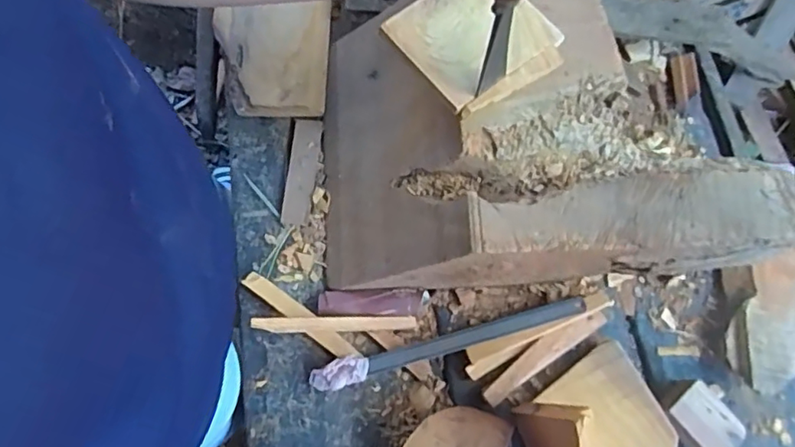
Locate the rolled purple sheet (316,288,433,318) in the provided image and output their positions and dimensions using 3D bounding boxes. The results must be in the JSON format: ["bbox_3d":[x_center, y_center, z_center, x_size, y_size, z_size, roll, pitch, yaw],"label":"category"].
[{"bbox_3d":[-0.027,0.091,0.668,0.123,0.026,0.031,0,72,-3],"label":"rolled purple sheet"}]

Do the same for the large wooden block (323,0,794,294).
[{"bbox_3d":[0.151,-0.096,0.665,0.465,0.148,0.309,-3,72,-6],"label":"large wooden block"}]

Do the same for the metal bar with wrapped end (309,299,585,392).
[{"bbox_3d":[0.057,0.130,0.657,0.308,0.033,0.029,-16,73,-8],"label":"metal bar with wrapped end"}]

